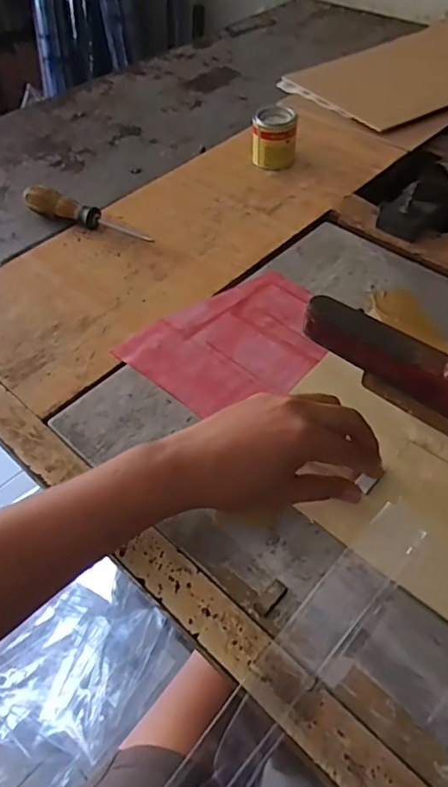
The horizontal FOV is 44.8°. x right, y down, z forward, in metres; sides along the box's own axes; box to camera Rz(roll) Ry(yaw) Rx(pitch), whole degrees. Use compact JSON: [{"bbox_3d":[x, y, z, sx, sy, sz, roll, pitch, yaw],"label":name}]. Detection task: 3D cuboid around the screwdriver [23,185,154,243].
[{"bbox_3d":[-0.159,-0.211,0.635,0.167,0.033,0.023,18,53,17],"label":"screwdriver"}]

